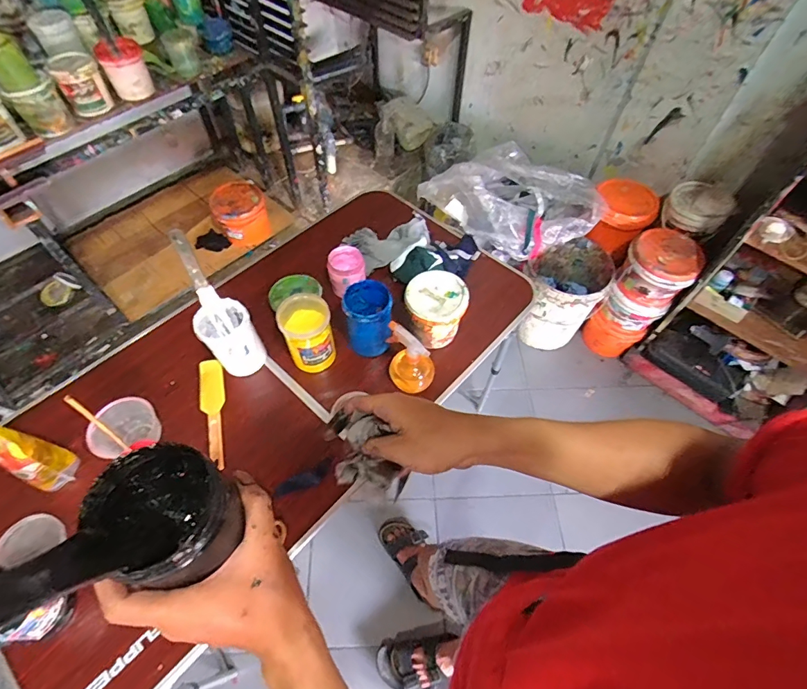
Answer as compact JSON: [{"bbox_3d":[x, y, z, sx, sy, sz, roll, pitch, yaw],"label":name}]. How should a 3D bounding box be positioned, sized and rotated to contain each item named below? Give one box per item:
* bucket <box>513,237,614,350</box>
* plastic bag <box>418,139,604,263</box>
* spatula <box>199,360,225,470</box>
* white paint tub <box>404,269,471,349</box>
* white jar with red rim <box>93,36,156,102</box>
[{"bbox_3d":[0.603,-0.182,1.684,0.267,0.377,0.284,1,57,-1],"label":"bucket"},{"bbox_3d":[0.366,-0.521,1.557,0.620,0.214,0.330,32,62,17],"label":"plastic bag"},{"bbox_3d":[-0.386,0.134,0.867,0.048,0.017,0.238,-14,59,-10],"label":"spatula"},{"bbox_3d":[0.068,-0.071,0.925,0.122,0.132,0.116,1,57,-1],"label":"white paint tub"},{"bbox_3d":[-0.845,-0.840,1.306,0.121,0.117,0.132,-25,61,-16],"label":"white jar with red rim"}]

